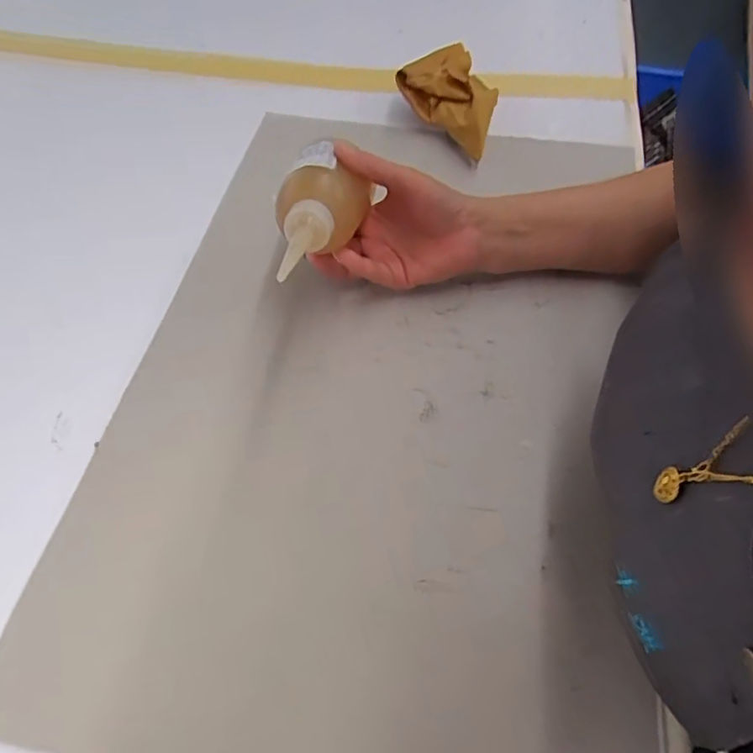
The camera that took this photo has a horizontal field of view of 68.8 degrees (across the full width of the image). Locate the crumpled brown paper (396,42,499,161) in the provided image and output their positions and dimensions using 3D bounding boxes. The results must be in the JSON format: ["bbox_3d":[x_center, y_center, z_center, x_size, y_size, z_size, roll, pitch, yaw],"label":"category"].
[{"bbox_3d":[0.078,-0.262,0.525,0.070,0.048,0.109,-33,65,-17],"label":"crumpled brown paper"}]

